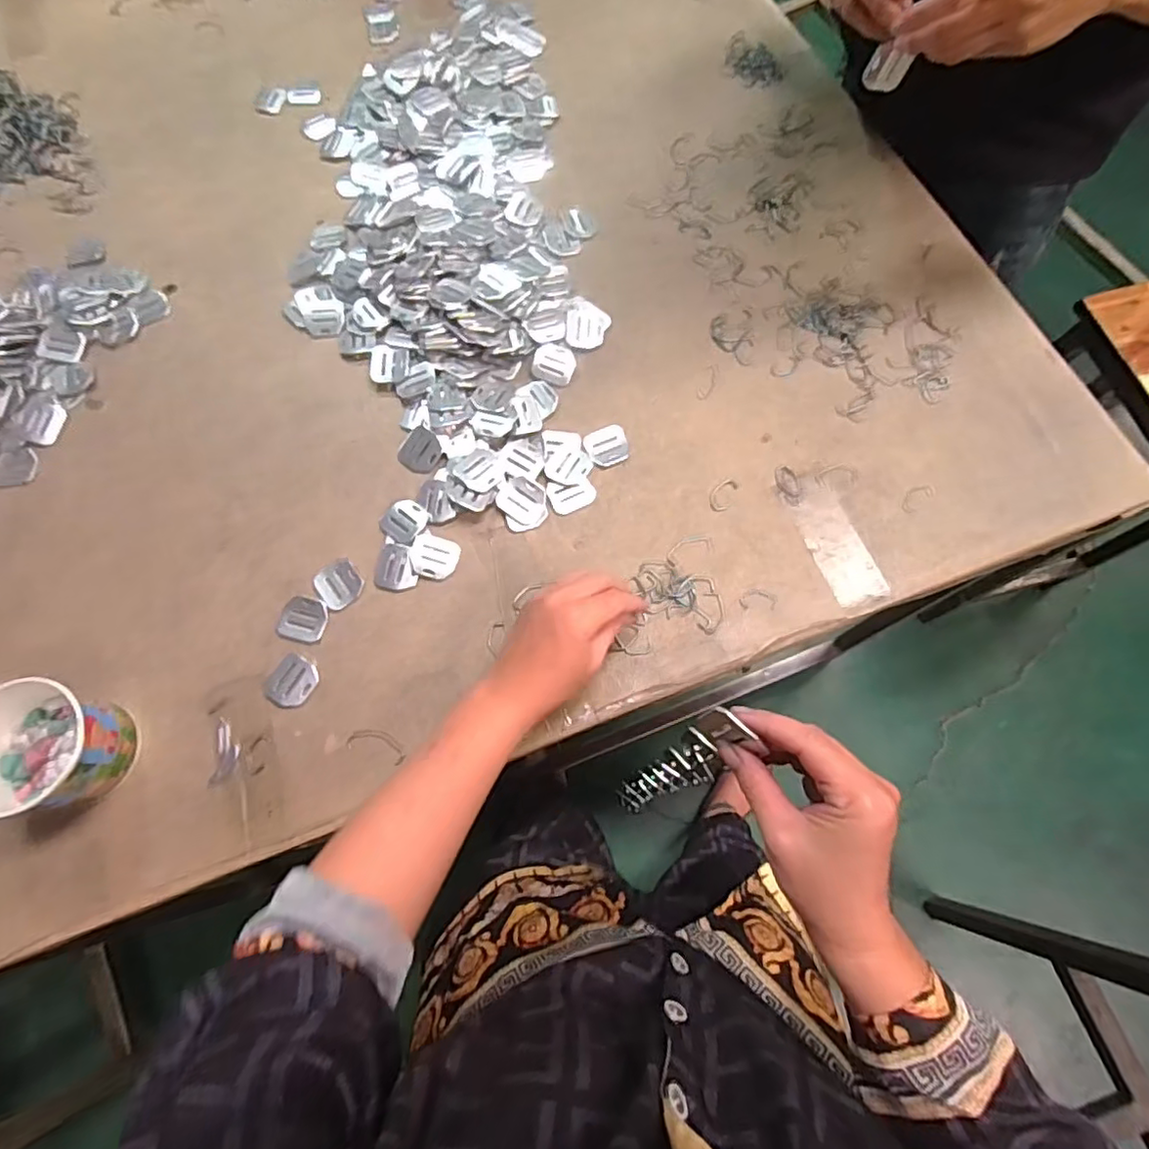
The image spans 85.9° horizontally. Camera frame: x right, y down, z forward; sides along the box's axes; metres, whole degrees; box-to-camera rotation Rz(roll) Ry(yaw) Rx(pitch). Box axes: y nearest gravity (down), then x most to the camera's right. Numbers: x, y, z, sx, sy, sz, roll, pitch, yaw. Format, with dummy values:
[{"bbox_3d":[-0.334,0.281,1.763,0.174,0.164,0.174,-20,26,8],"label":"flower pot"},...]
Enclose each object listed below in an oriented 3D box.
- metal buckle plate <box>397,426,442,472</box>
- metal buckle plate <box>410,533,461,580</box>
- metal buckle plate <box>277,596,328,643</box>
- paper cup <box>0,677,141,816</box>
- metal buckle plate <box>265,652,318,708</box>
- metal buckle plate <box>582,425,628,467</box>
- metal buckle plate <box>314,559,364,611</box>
[{"bbox_3d":[-0.142,-0.114,0.571,0.039,0.008,0.038,33,74,12],"label":"metal buckle plate"},{"bbox_3d":[-0.123,-0.016,0.538,0.041,0.004,0.038,16,71,7],"label":"metal buckle plate"},{"bbox_3d":[-0.231,0.038,0.524,0.042,0.004,0.037,8,71,4],"label":"metal buckle plate"},{"bbox_3d":[-0.389,0.129,0.460,0.089,0.070,0.088,0,70,1],"label":"paper cup"},{"bbox_3d":[-0.234,0.088,0.509,0.036,0.004,0.042,28,73,11],"label":"metal buckle plate"},{"bbox_3d":[0.031,-0.119,0.574,0.039,0.004,0.038,-25,71,-7],"label":"metal buckle plate"},{"bbox_3d":[-0.204,0.008,0.537,0.038,0.004,0.040,-32,73,-10],"label":"metal buckle plate"}]

